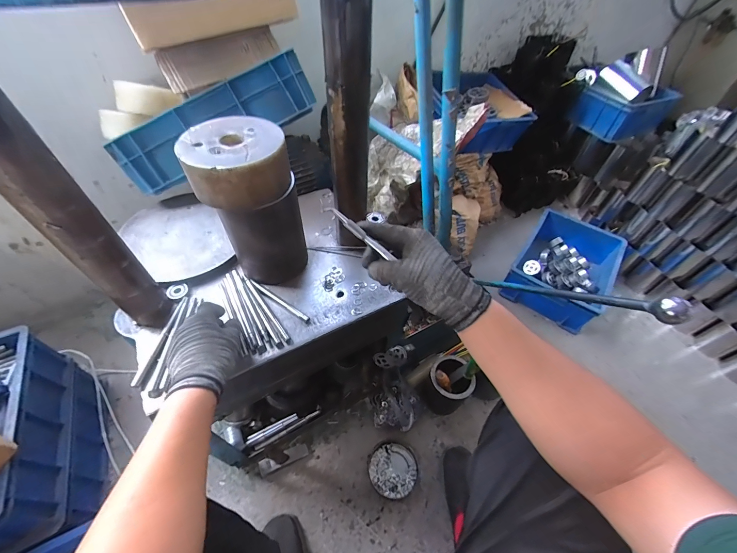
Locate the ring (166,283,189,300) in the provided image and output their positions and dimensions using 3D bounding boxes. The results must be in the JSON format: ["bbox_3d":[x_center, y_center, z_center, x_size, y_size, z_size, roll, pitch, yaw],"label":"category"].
[{"bbox_3d":[-0.351,0.027,0.582,0.034,0.007,0.033,1,51,-1],"label":"ring"}]

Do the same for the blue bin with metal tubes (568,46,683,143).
[{"bbox_3d":[1.072,-0.749,1.298,0.333,0.257,0.241,-21,54,-18],"label":"blue bin with metal tubes"}]

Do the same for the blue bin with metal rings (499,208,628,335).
[{"bbox_3d":[0.705,-0.027,1.141,0.315,0.141,0.431,31,56,21],"label":"blue bin with metal rings"}]

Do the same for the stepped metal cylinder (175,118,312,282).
[{"bbox_3d":[-0.195,-0.116,0.546,0.140,0.245,0.136,-19,54,-17],"label":"stepped metal cylinder"}]

